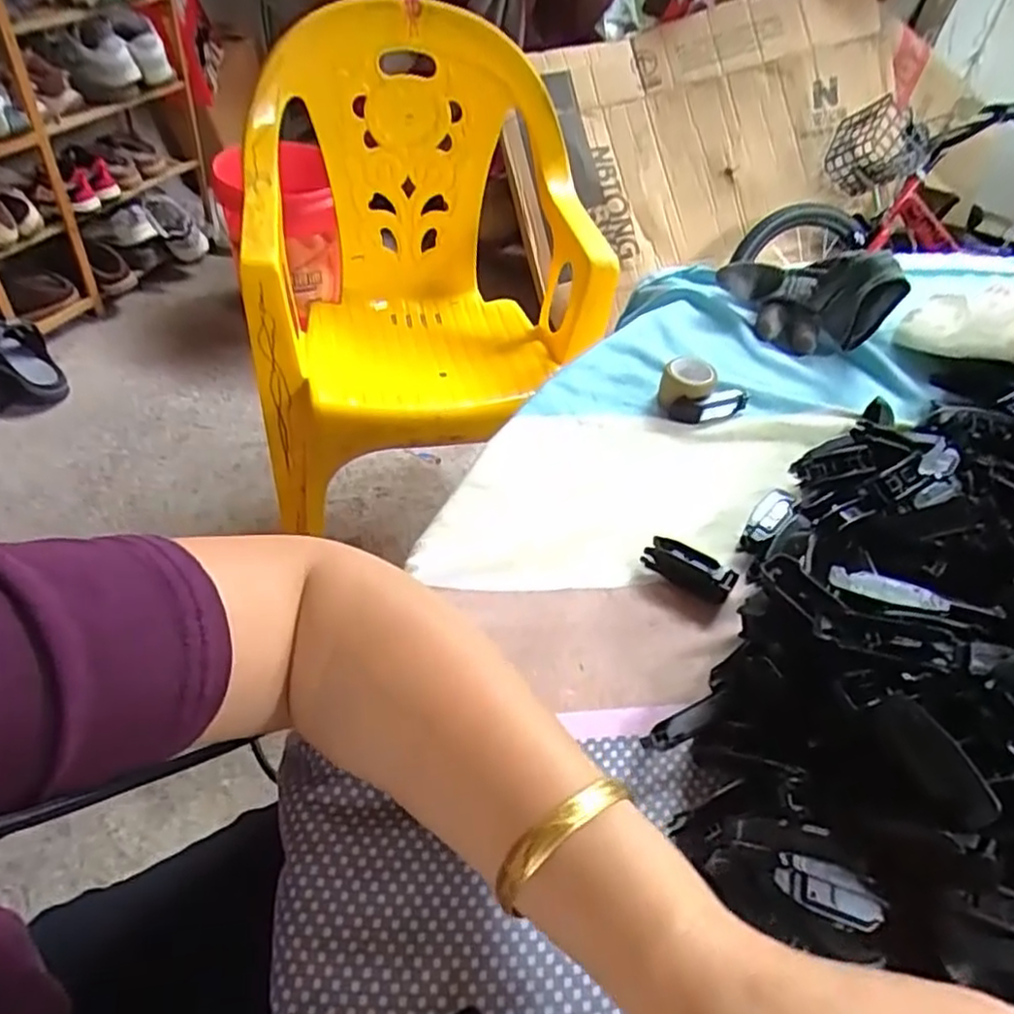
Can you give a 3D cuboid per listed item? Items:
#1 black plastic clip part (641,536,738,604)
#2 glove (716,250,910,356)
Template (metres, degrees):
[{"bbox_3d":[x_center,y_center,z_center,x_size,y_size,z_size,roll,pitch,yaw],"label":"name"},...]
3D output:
[{"bbox_3d":[0.097,0.032,0.375,0.046,0.017,0.016,33,52,22],"label":"black plastic clip part"},{"bbox_3d":[0.227,-0.164,0.537,0.118,0.066,0.067,12,47,4],"label":"glove"}]

